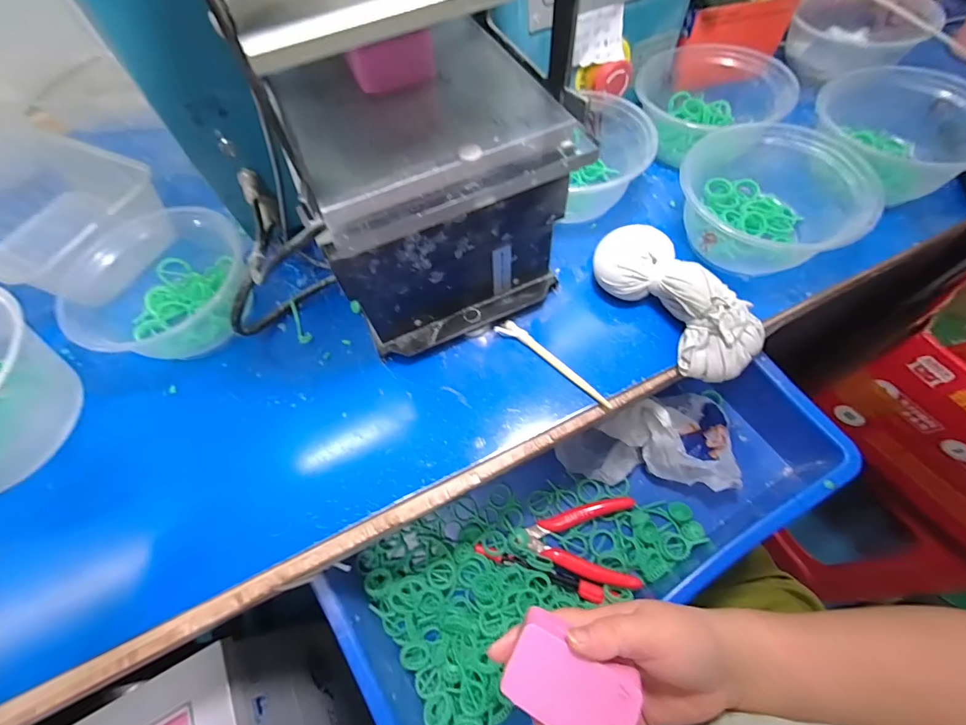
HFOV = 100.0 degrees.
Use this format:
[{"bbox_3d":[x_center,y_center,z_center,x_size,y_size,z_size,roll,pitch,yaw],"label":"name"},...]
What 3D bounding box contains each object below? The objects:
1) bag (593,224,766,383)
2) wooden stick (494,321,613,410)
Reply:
[{"bbox_3d":[0.146,-0.049,0.310,0.065,0.045,0.138,-35,65,-14],"label":"bag"},{"bbox_3d":[0.055,-0.001,0.313,0.105,0.008,0.014,35,70,20],"label":"wooden stick"}]

